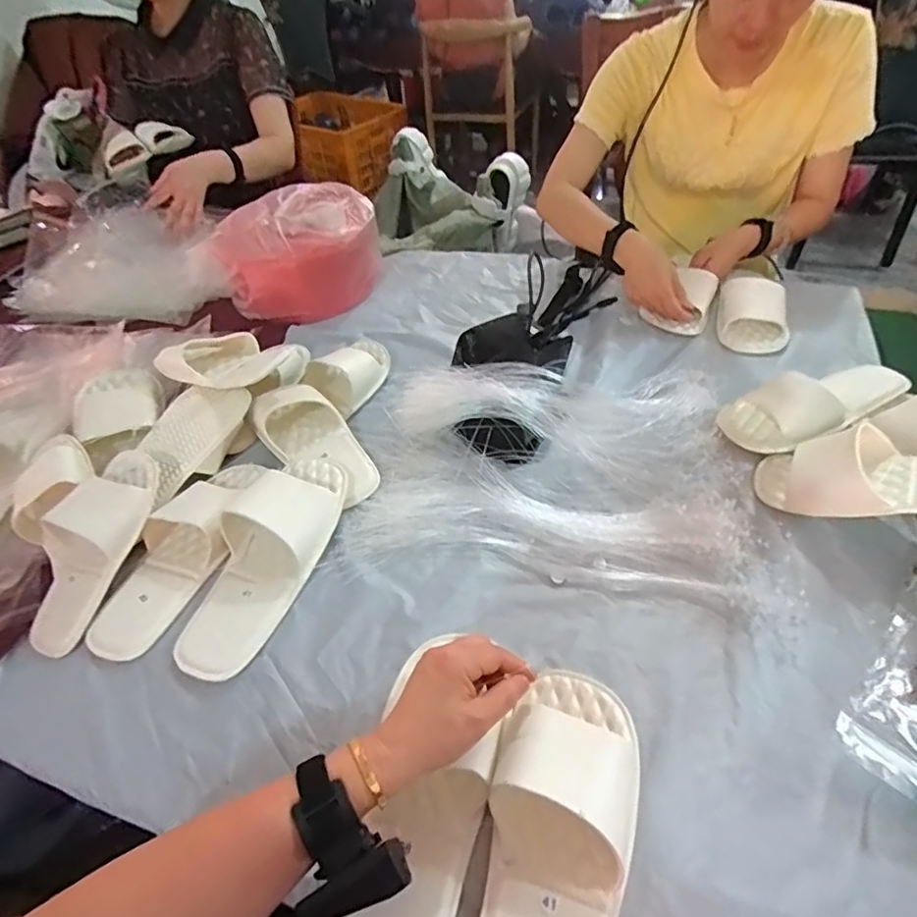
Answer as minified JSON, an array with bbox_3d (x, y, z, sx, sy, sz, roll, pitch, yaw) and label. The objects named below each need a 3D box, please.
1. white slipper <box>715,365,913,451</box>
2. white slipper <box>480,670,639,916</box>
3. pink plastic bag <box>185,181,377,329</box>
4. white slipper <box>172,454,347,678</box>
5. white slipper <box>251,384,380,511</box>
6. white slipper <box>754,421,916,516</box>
[{"bbox_3d":[0.432,-0.072,0.668,0.217,0.057,0.096,-15,47,-7],"label":"white slipper"},{"bbox_3d":[0.070,0.278,0.397,0.100,0.048,0.247,9,54,15],"label":"white slipper"},{"bbox_3d":[-0.300,-0.369,0.999,0.305,0.133,0.224,-15,47,-7],"label":"pink plastic bag"},{"bbox_3d":[-0.209,0.097,0.605,0.102,0.050,0.273,12,50,17],"label":"white slipper"},{"bbox_3d":[-0.180,-0.026,0.704,0.095,0.053,0.205,-37,53,-25],"label":"white slipper"},{"bbox_3d":[0.424,0.011,0.552,0.235,0.069,0.101,5,45,38],"label":"white slipper"}]

